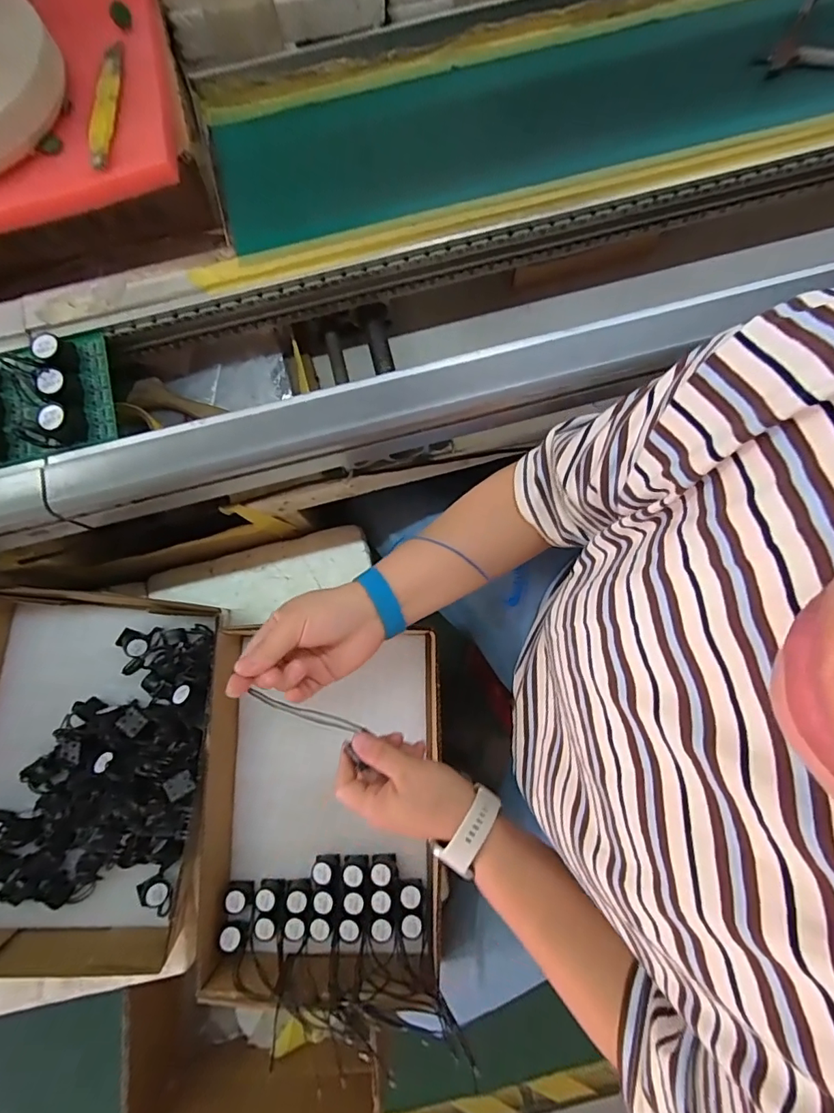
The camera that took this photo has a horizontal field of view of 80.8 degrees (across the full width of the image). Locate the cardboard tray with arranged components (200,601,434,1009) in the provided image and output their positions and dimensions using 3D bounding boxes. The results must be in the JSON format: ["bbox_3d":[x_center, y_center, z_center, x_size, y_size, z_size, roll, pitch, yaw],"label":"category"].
[{"bbox_3d":[-0.107,0.261,0.537,0.255,0.077,0.351,0,79,1],"label":"cardboard tray with arranged components"}]

